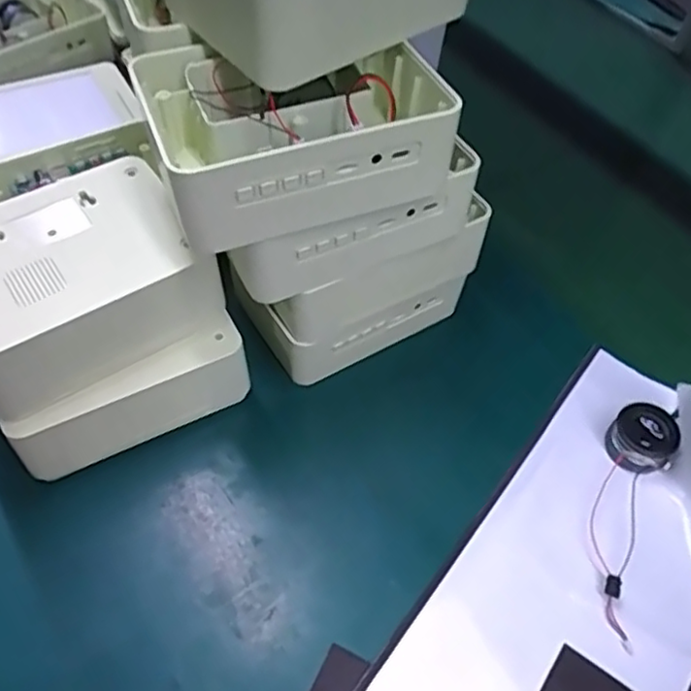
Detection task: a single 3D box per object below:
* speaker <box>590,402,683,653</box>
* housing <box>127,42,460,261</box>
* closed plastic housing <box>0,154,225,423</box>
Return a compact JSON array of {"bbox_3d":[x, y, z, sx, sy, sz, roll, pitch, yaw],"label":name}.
[{"bbox_3d":[0.169,0.098,0.386,0.038,0.024,0.140,25,55,14],"label":"speaker"},{"bbox_3d":[-0.027,-0.112,0.338,0.153,0.052,0.106,-16,56,-15],"label":"housing"},{"bbox_3d":[-0.157,-0.037,0.379,0.140,0.062,0.105,-28,59,-23],"label":"closed plastic housing"}]

